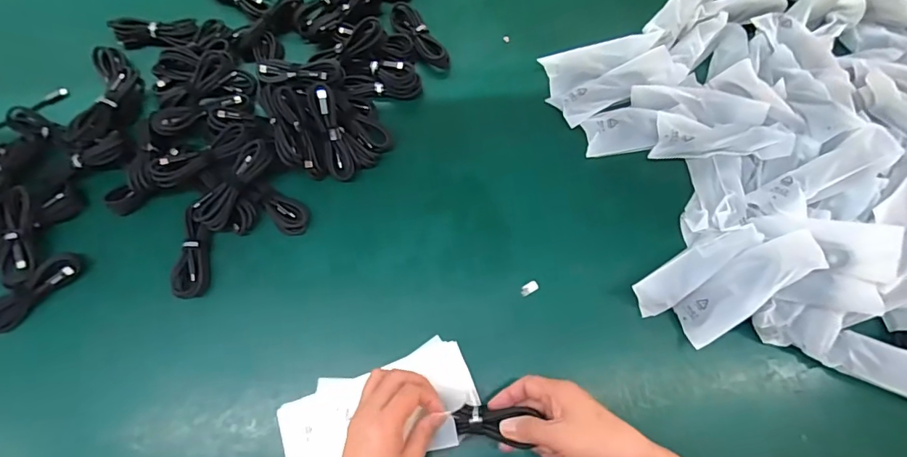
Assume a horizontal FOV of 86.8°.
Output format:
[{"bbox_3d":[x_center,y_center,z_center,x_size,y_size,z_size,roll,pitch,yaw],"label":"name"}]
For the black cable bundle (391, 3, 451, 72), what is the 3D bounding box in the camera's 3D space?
[{"bbox_3d":[-0.046,-0.252,0.633,0.030,0.030,0.107,-33,75,-10],"label":"black cable bundle"}]

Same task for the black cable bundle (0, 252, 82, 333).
[{"bbox_3d":[-0.454,0.067,0.514,0.032,0.021,0.106,40,76,12],"label":"black cable bundle"}]

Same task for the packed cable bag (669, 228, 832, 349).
[{"bbox_3d":[0.297,0.060,0.490,0.146,0.023,0.052,-44,73,19],"label":"packed cable bag"}]

